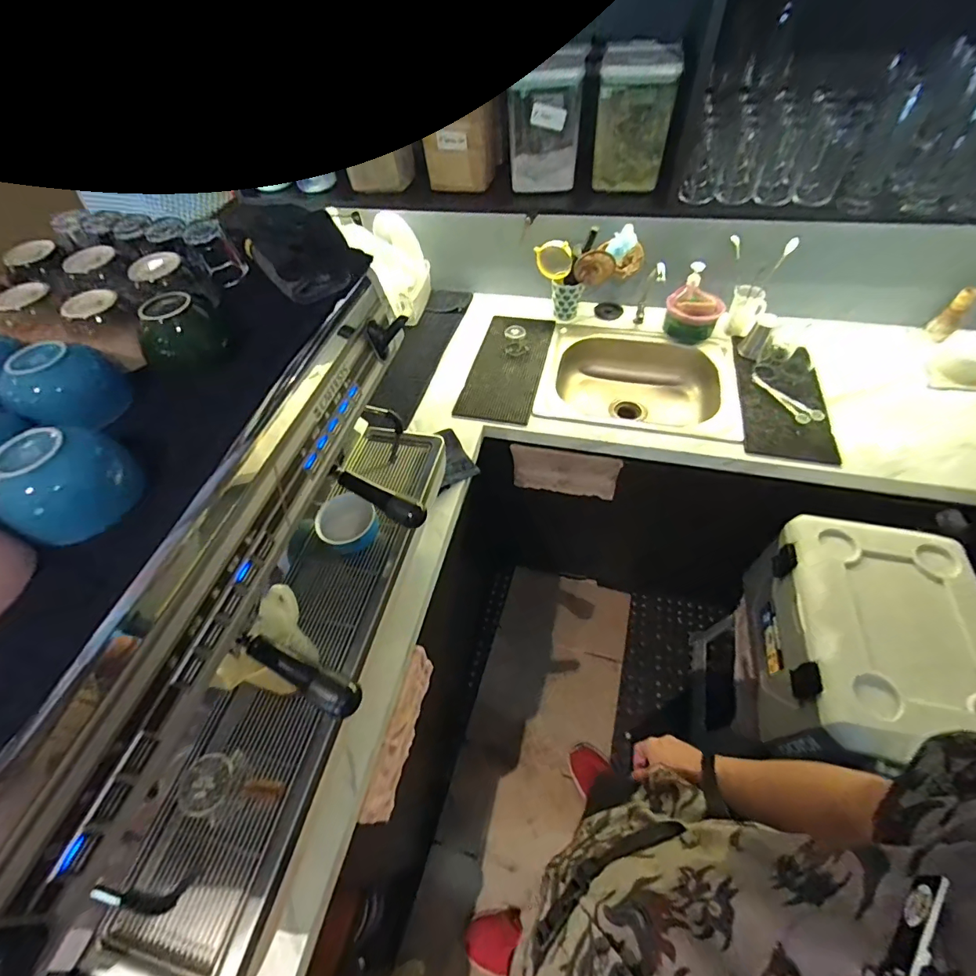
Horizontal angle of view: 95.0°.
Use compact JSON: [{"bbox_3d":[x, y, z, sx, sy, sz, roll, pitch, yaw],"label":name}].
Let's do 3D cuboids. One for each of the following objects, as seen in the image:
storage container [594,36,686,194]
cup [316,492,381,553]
[{"bbox_3d":[0.287,-0.734,0.892,0.134,0.211,0.136,6,54,8],"label":"storage container"},{"bbox_3d":[-0.226,0.060,0.725,0.075,0.064,0.087,37,64,27],"label":"cup"}]

